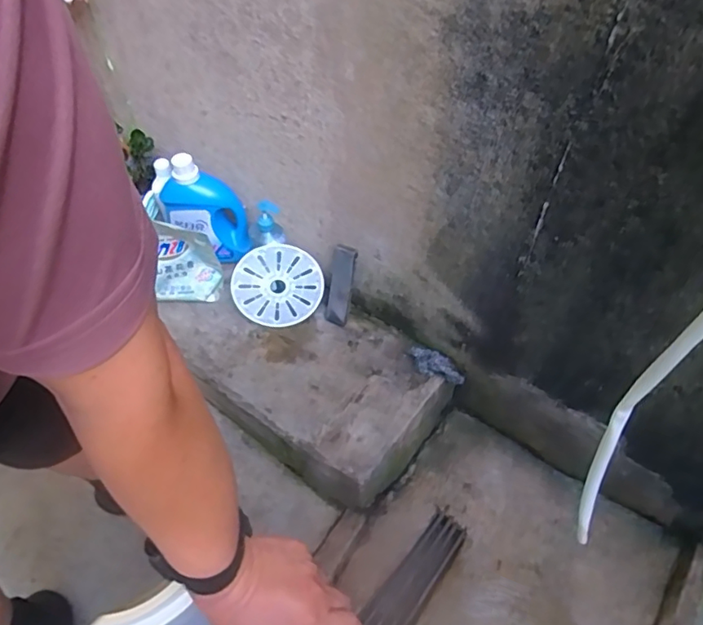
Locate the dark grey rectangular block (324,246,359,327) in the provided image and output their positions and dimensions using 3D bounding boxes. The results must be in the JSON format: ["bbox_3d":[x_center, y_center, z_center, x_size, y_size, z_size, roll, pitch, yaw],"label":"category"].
[{"bbox_3d":[-0.026,-0.065,1.267,0.058,0.199,0.024,16,26,13],"label":"dark grey rectangular block"}]

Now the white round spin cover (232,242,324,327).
[{"bbox_3d":[-0.175,-0.059,1.257,0.208,0.209,0.013,-14,27,1],"label":"white round spin cover"}]

